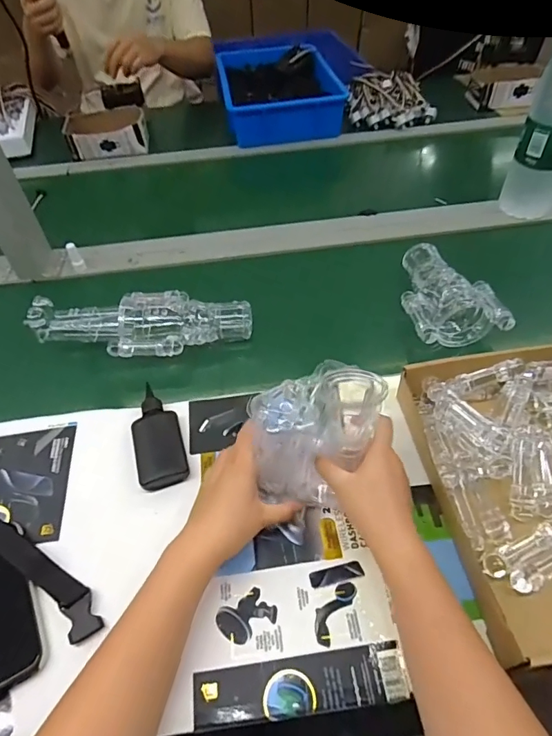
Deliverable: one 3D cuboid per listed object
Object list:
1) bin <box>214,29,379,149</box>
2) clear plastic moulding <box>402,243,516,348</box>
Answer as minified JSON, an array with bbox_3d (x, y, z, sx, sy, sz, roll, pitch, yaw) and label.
[{"bbox_3d":[0.000,-0.705,1.166,0.270,0.089,0.418,-8,51,-3],"label":"bin"},{"bbox_3d":[0.251,-0.116,0.668,0.127,0.057,0.182,-3,51,1],"label":"clear plastic moulding"}]

